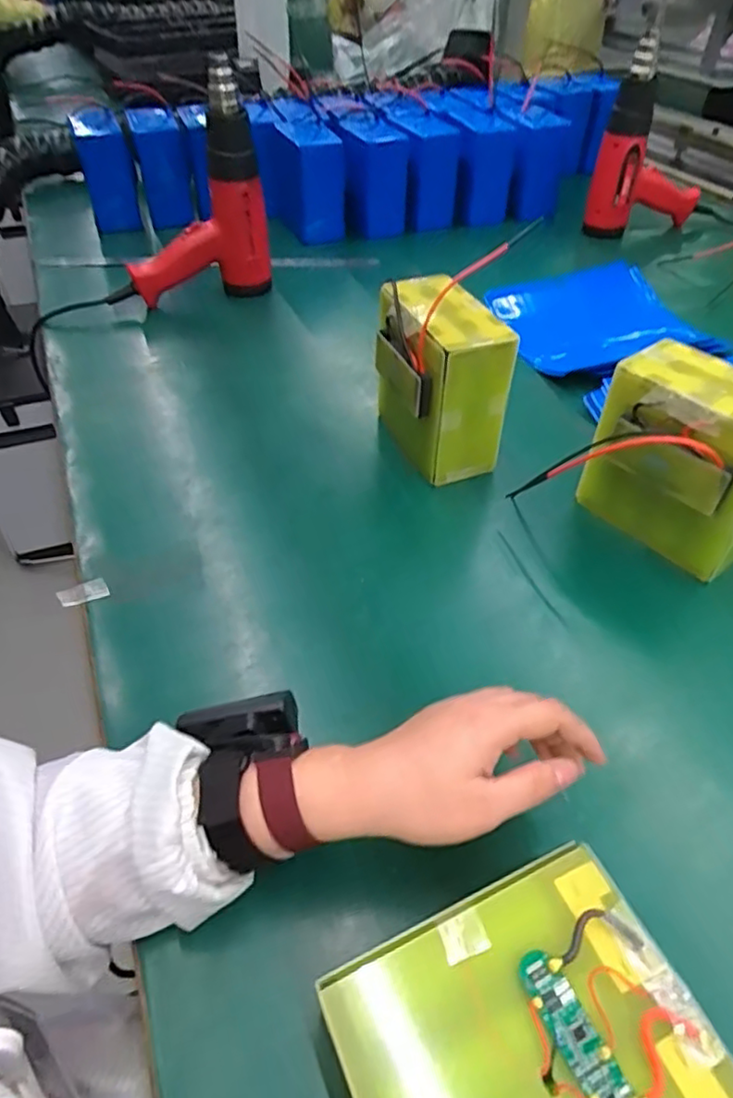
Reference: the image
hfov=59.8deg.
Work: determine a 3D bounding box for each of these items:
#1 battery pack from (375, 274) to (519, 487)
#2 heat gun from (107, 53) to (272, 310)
[{"bbox_3d":[0.068,-0.163,0.621,0.090,0.159,0.125,-16,48,-14],"label":"battery pack"},{"bbox_3d":[-0.231,-0.430,0.808,0.198,0.256,0.098,-5,46,-5],"label":"heat gun"}]

